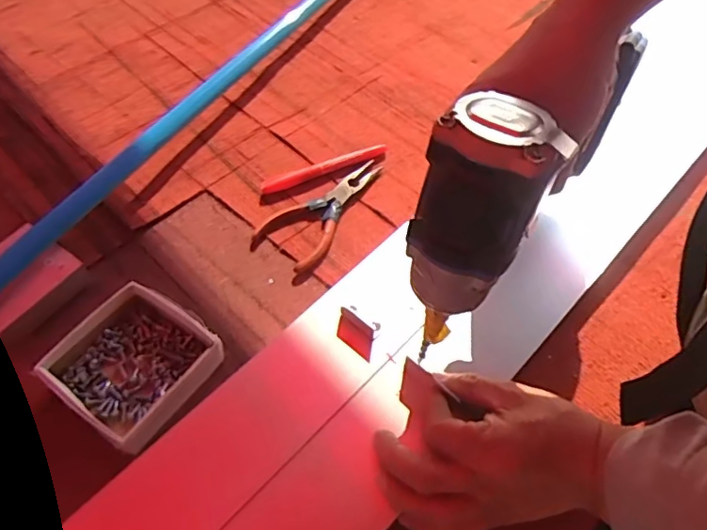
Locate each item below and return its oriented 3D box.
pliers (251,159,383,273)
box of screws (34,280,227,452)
[{"bbox_3d":[-0.023,-0.059,0.534,0.066,0.010,0.147,33,60,23],"label":"pliers"},{"bbox_3d":[-0.169,0.076,0.428,0.108,0.023,0.103,31,59,22],"label":"box of screws"}]

